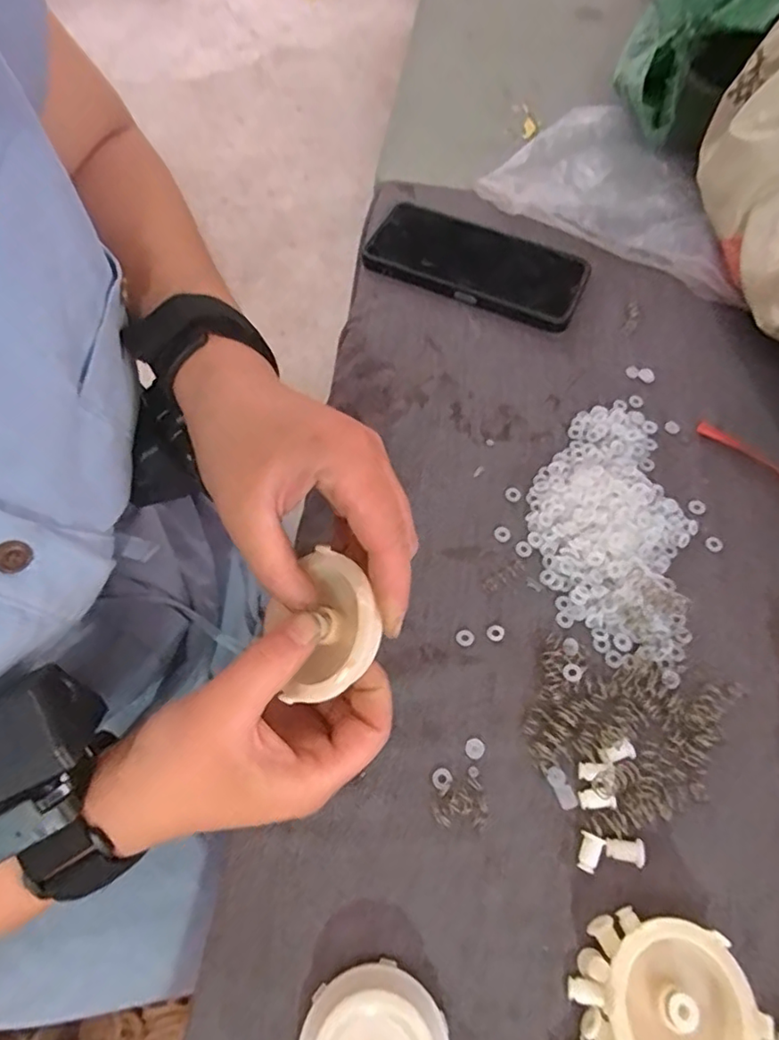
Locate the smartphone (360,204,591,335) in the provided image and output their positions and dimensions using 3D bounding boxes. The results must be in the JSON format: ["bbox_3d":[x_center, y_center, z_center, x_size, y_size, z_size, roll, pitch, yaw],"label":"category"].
[{"bbox_3d":[0.067,-0.196,0.436,0.161,0.011,0.081,23,64,10],"label":"smartphone"}]

